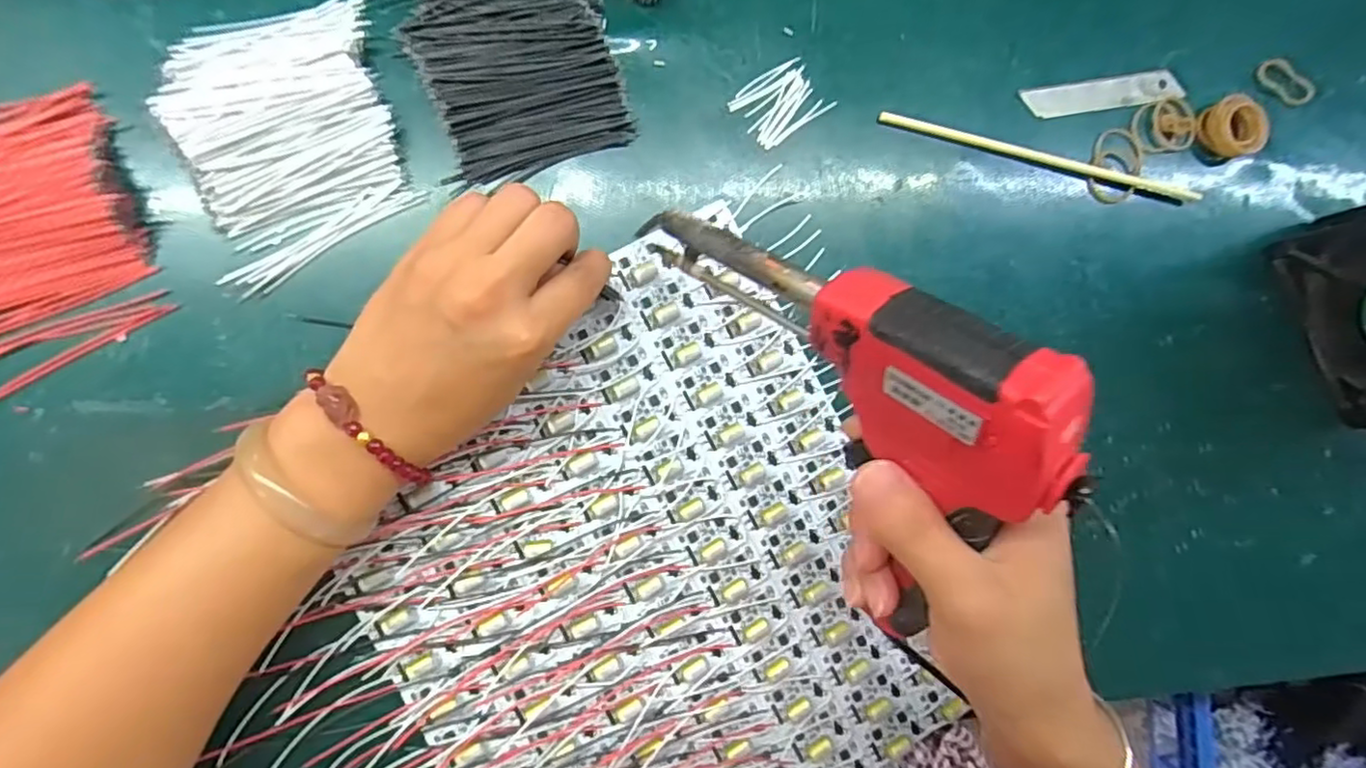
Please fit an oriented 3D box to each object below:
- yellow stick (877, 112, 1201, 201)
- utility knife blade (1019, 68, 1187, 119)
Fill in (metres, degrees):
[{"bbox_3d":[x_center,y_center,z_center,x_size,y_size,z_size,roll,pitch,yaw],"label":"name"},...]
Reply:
[{"bbox_3d":[0.201,-0.126,0.362,0.194,0.005,0.008,12,87,-13],"label":"yellow stick"},{"bbox_3d":[0.238,-0.164,0.370,0.097,0.004,0.018,-12,85,-8],"label":"utility knife blade"}]

